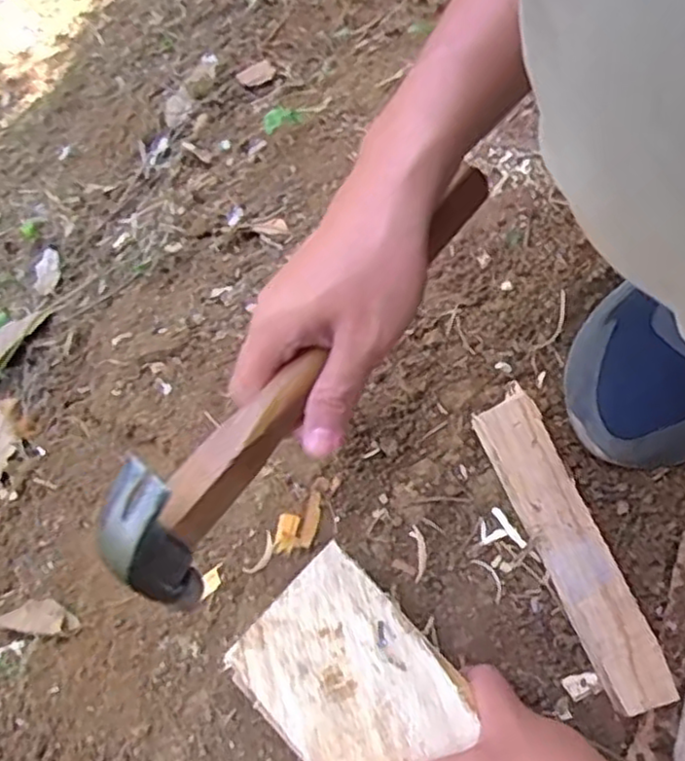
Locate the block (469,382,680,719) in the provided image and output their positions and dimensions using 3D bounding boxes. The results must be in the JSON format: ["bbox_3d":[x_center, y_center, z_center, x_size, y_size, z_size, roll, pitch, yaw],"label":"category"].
[{"bbox_3d":[0.136,0.100,0.427,0.040,0.031,0.190,-22,71,-8],"label":"block"}]

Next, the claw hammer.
[{"bbox_3d":[-0.011,-0.012,0.353,0.042,0.074,0.274,37,70,12],"label":"claw hammer"}]

